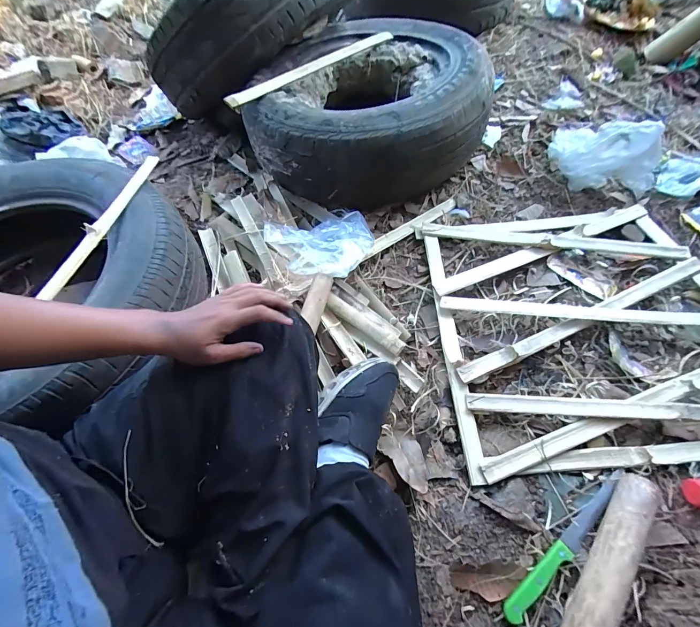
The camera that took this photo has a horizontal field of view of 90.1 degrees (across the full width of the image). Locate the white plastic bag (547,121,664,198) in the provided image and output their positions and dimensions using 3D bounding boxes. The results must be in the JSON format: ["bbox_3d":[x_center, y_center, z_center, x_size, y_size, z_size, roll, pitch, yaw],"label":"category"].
[{"bbox_3d":[0.570,-0.364,0.774,0.226,0.130,0.142,25,64,18],"label":"white plastic bag"}]

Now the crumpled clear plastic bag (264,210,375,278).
[{"bbox_3d":[-0.060,-0.136,0.678,0.207,0.039,0.143,-1,59,4],"label":"crumpled clear plastic bag"}]

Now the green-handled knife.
[{"bbox_3d":[0.287,0.305,0.459,0.237,0.014,0.024,-36,63,-16],"label":"green-handled knife"}]

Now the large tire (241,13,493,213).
[{"bbox_3d":[0.027,-0.503,0.852,0.514,0.194,0.527,-9,59,-1],"label":"large tire"}]

